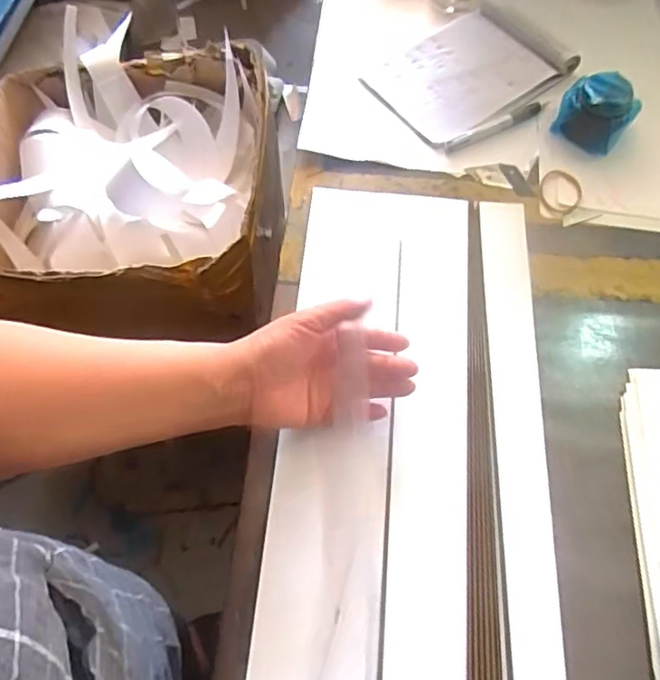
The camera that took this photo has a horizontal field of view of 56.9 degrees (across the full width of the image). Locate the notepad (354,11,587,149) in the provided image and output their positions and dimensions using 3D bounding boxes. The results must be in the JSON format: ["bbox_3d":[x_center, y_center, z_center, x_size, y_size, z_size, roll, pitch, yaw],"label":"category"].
[{"bbox_3d":[0.153,-0.298,0.688,0.191,0.012,0.145,-36,65,-11],"label":"notepad"}]

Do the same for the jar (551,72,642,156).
[{"bbox_3d":[0.275,-0.237,0.627,0.073,0.057,0.060,31,64,15],"label":"jar"}]

